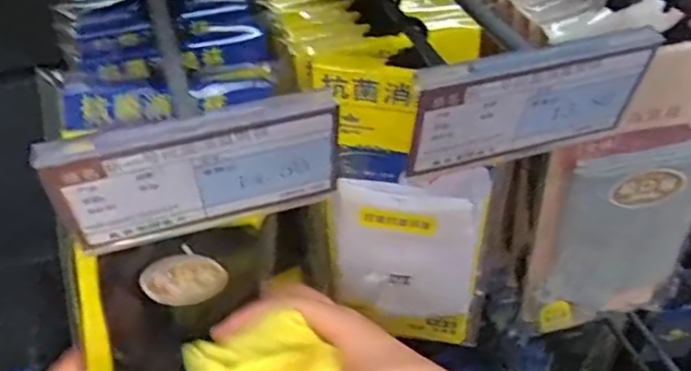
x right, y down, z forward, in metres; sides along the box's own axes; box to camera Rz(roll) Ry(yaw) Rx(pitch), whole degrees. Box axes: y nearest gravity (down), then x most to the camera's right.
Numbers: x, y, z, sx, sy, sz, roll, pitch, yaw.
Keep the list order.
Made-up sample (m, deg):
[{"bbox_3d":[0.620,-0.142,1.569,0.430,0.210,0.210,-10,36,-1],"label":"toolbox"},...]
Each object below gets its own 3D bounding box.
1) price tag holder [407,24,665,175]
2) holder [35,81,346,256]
[{"bbox_3d":[0.058,-0.025,0.202,0.076,0.044,0.006,-14,45,-11],"label":"price tag holder"},{"bbox_3d":[-0.040,-0.003,0.183,0.078,0.044,0.006,-14,45,-10],"label":"holder"}]

